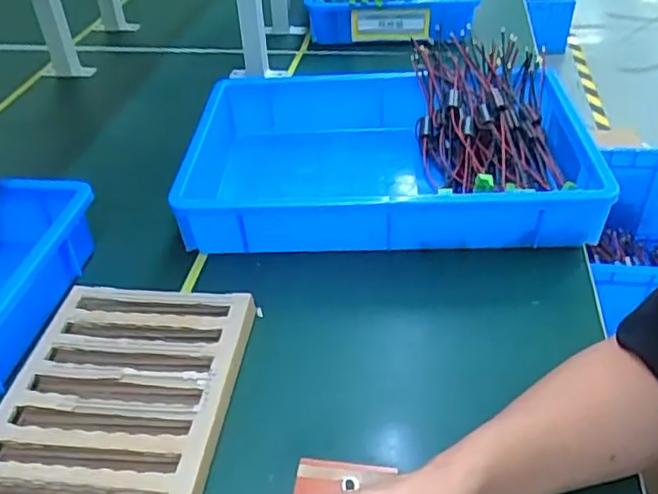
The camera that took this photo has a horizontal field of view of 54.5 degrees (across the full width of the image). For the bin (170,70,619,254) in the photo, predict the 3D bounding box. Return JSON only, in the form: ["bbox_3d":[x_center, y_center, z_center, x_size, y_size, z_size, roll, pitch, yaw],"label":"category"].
[{"bbox_3d":[0.062,-0.100,0.723,0.421,0.095,0.262,-2,39,2],"label":"bin"}]

